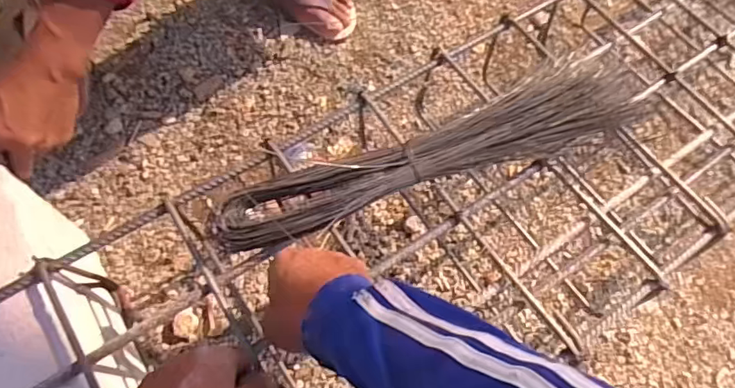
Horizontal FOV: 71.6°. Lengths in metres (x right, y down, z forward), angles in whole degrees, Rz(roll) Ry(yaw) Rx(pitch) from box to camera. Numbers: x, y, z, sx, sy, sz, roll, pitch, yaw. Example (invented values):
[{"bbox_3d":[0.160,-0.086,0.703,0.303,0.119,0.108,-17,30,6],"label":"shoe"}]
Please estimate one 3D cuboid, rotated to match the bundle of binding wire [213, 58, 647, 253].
[{"bbox_3d":[0.075,-0.038,0.496,0.463,0.031,0.081,-21,66,-14],"label":"bundle of binding wire"}]

